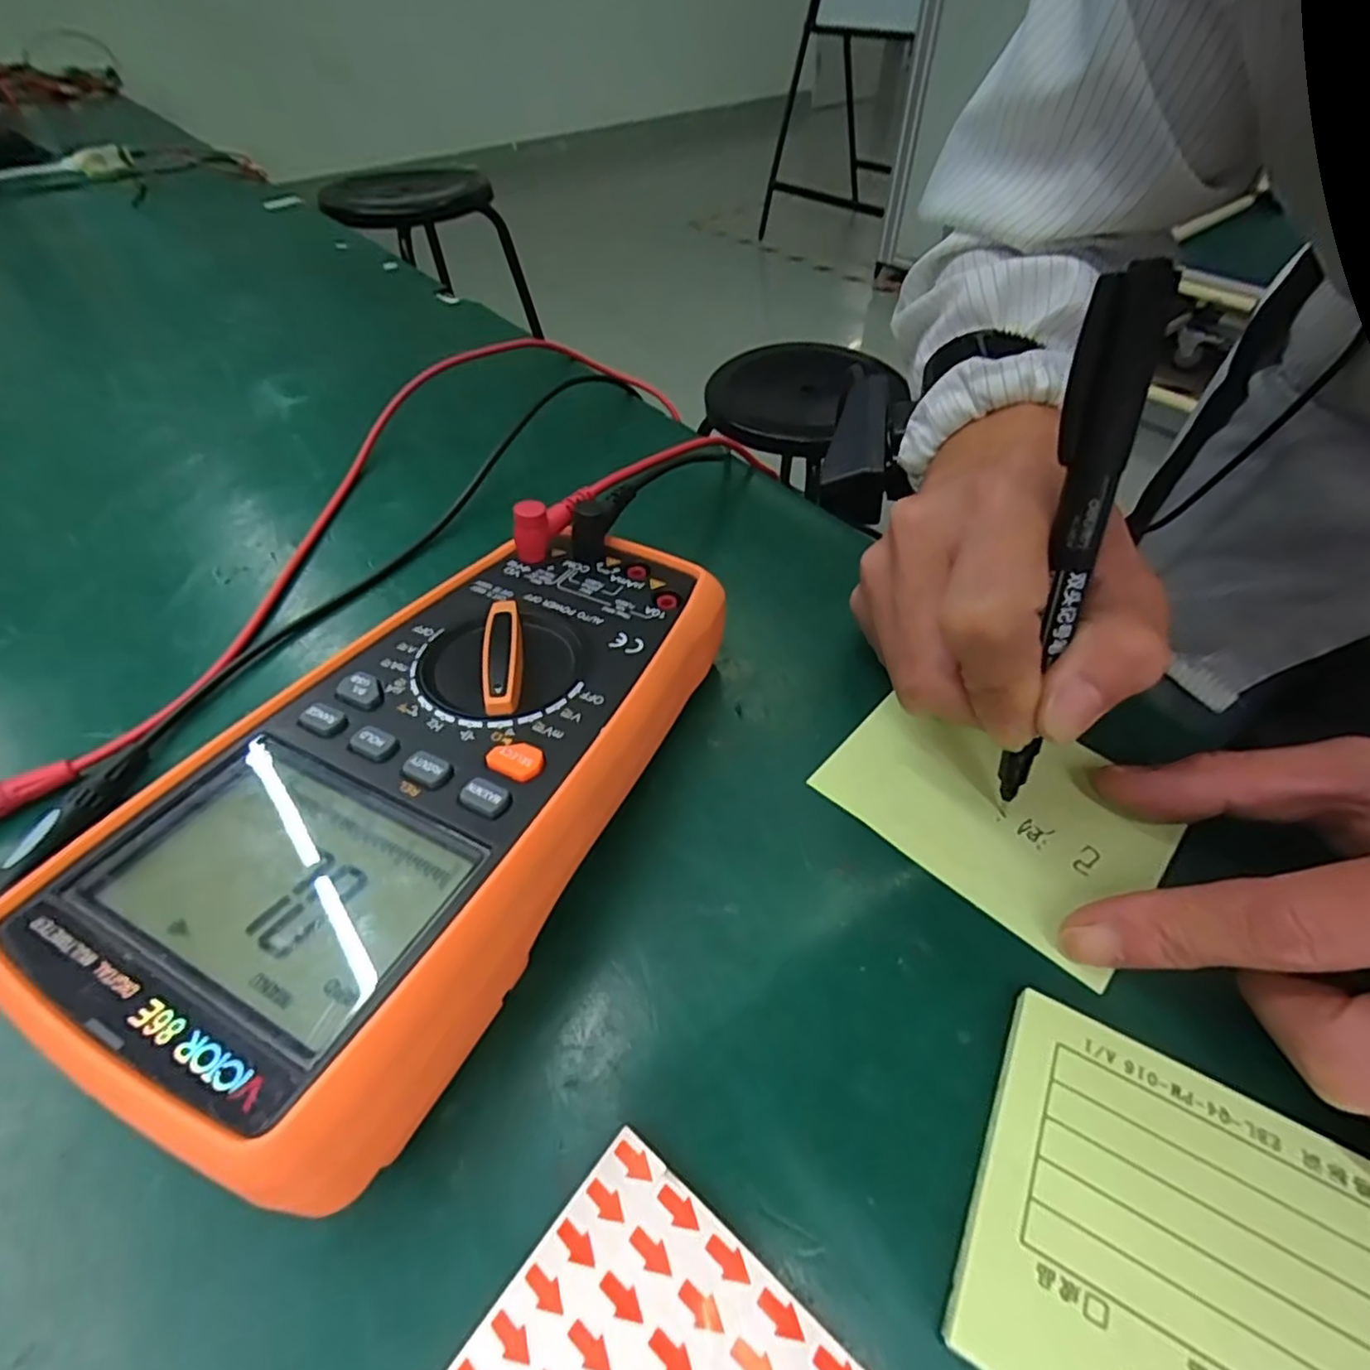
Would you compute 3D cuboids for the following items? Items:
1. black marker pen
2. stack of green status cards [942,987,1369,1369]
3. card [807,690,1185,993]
[{"bbox_3d":[0.092,-0.027,0.157,0.011,0.126,0.009,-3,28,0],"label":"black marker pen"},{"bbox_3d":[0.105,0.113,0.125,0.090,0.008,0.071,23,54,20],"label":"stack of green status cards"},{"bbox_3d":[0.092,0.034,0.195,0.088,0.006,0.059,33,58,27],"label":"card"}]

